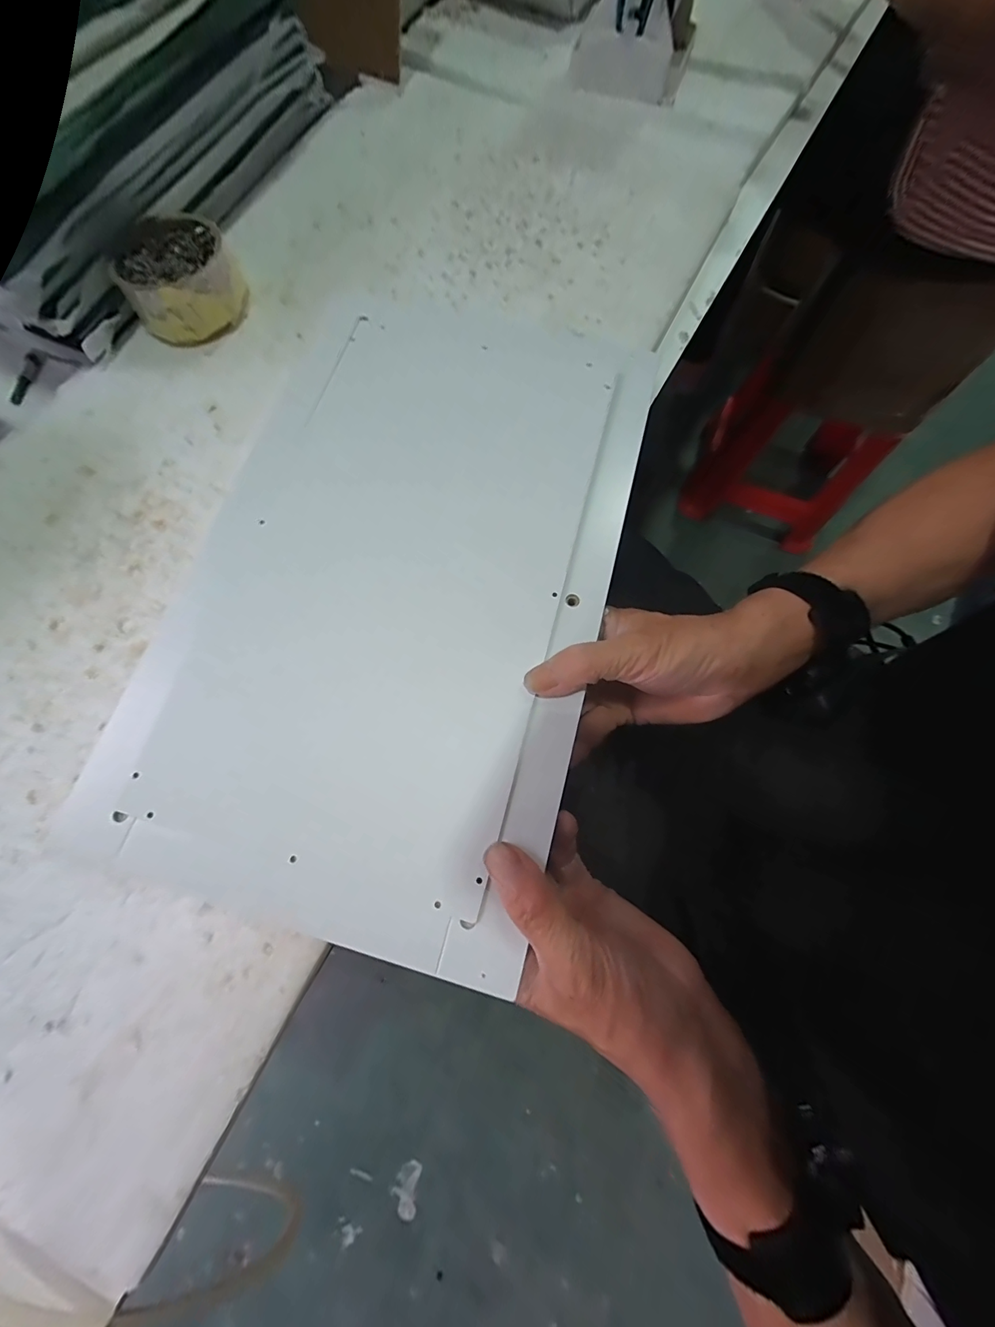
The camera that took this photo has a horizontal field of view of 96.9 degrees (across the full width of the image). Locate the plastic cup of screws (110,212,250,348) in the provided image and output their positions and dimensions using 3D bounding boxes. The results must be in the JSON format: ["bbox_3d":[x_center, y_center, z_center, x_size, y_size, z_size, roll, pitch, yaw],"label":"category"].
[{"bbox_3d":[-0.247,-0.300,0.345,0.083,0.038,0.083,0,73,-1],"label":"plastic cup of screws"}]

